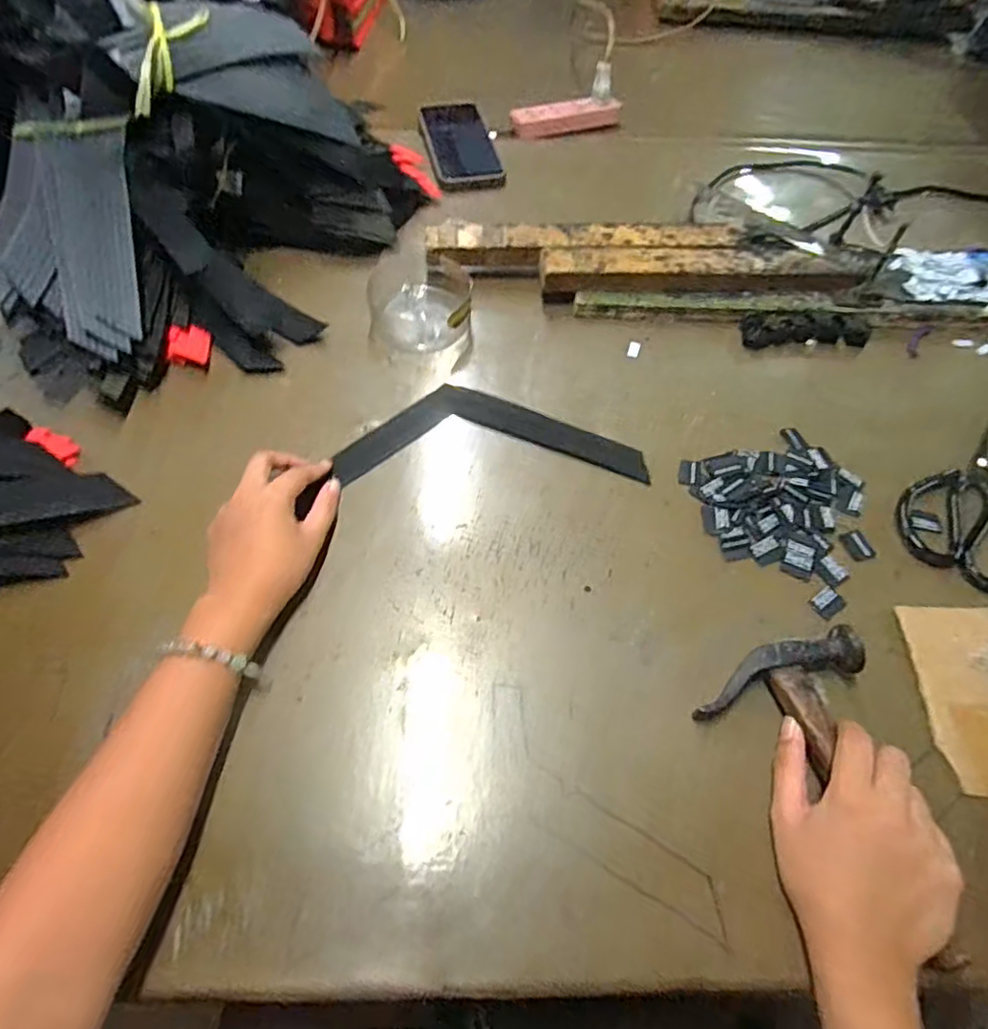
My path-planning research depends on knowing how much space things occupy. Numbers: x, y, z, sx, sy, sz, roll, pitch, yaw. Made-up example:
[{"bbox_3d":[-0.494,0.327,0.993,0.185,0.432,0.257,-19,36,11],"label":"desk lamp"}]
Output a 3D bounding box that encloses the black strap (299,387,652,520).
[{"bbox_3d":[-0.014,-0.067,0.519,0.274,0.006,0.119,-5,57,-7],"label":"black strap"}]

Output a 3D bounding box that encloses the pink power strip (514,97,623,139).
[{"bbox_3d":[0.094,-0.522,0.780,0.148,0.022,0.037,-18,62,-12],"label":"pink power strip"}]

